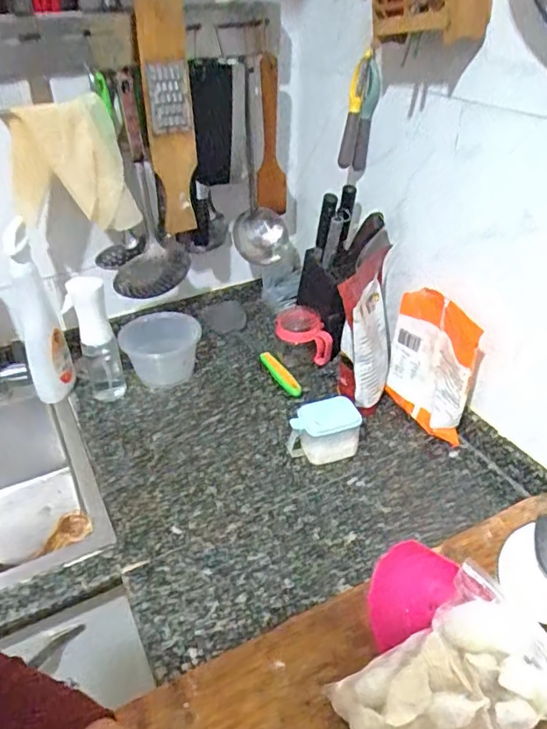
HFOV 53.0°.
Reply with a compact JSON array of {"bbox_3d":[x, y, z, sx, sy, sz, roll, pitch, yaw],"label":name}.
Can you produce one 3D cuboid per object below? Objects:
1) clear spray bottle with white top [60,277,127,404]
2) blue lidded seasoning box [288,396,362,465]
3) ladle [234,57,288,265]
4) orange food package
[{"bbox_3d":[-0.301,-0.045,0.913,0.071,0.226,0.087,-11,36,-13],"label":"clear spray bottle with white top"},{"bbox_3d":[0.074,0.099,0.828,0.100,0.087,0.060,-5,35,-4],"label":"blue lidded seasoning box"},{"bbox_3d":[-0.028,-0.315,0.956,0.103,0.436,0.084,0,60,2],"label":"ladle"},{"bbox_3d":[0.233,0.006,0.828,0.053,0.229,0.155,-11,36,-13],"label":"orange food package"}]

